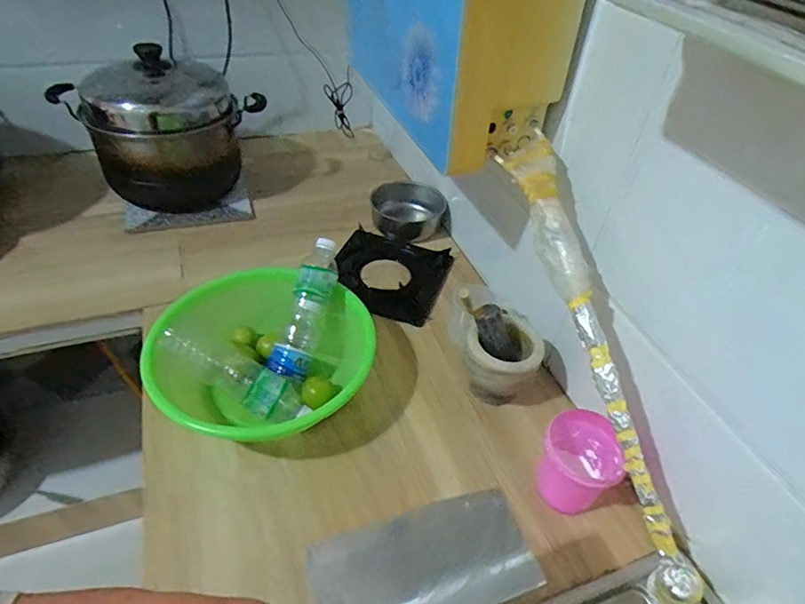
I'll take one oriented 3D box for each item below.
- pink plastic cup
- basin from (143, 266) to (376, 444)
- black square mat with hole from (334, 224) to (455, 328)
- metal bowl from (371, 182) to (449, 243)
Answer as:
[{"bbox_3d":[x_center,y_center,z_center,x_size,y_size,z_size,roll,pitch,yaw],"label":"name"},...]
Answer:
[{"bbox_3d":[0.217,0.197,0.628,0.087,0.100,0.100,18,45,14],"label":"pink plastic cup"},{"bbox_3d":[-0.189,0.082,0.704,0.293,0.104,0.273,-2,44,-6],"label":"basin"},{"bbox_3d":[-0.025,-0.056,0.932,0.211,0.017,0.201,19,46,15],"label":"black square mat with hole"},{"bbox_3d":[0.013,-0.194,1.064,0.152,0.055,0.163,2,44,-2],"label":"metal bowl"}]

